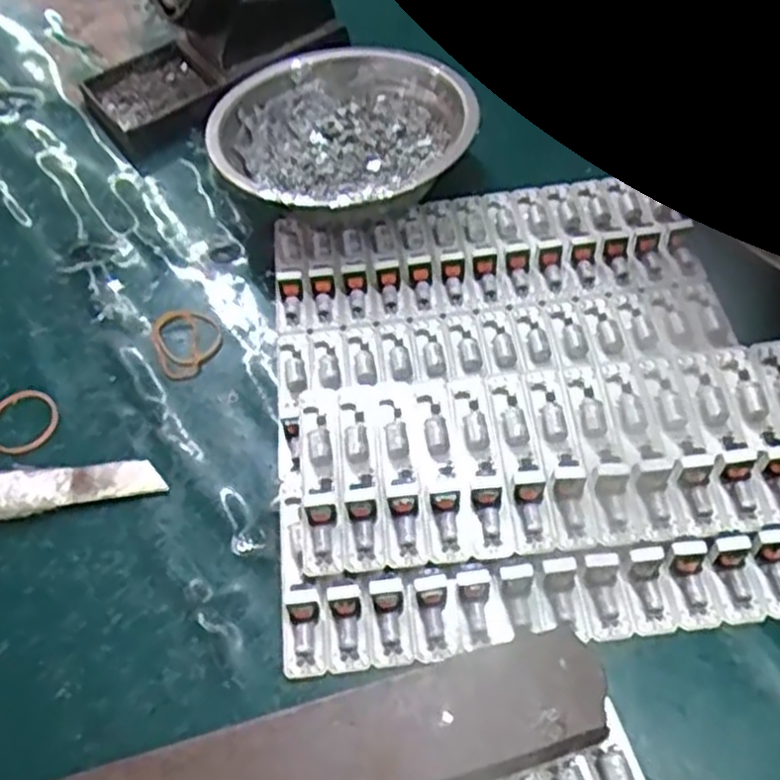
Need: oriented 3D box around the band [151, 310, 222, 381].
[{"bbox_3d":[-0.091,-0.023,0.351,0.029,0.004,0.040,-22,56,-11],"label":"band"}]

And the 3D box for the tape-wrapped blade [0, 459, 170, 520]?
[{"bbox_3d":[-0.143,0.039,0.308,0.103,0.016,0.018,-12,55,-4],"label":"tape-wrapped blade"}]

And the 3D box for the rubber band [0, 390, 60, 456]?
[{"bbox_3d":[-0.158,0.012,0.333,0.031,0.004,0.030,-2,55,3],"label":"rubber band"}]

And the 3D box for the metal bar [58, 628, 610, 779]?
[{"bbox_3d":[-0.031,0.117,0.237,0.197,0.020,0.036,-15,55,-6],"label":"metal bar"}]

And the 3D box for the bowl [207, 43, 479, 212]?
[{"bbox_3d":[-0.019,-0.123,0.390,0.121,0.041,0.120,-2,55,3],"label":"bowl"}]

